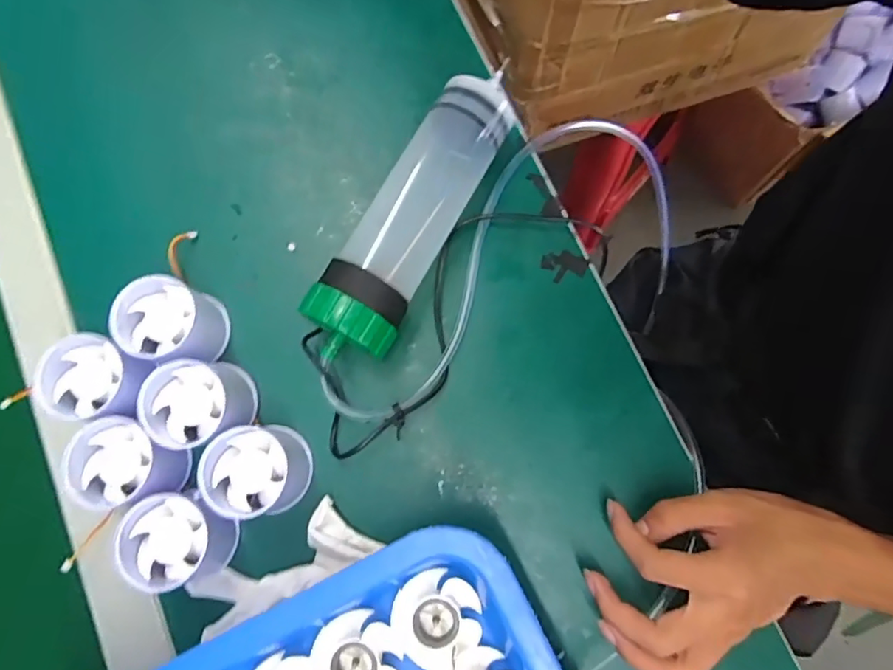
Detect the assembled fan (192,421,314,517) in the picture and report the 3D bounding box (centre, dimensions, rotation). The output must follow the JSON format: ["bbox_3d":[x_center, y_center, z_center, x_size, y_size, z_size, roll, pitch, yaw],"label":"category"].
[{"bbox_3d":[-0.116,0.083,0.351,0.055,0.044,0.053,0,78,-1],"label":"assembled fan"}]

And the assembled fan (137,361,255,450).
[{"bbox_3d":[-0.156,0.043,0.359,0.056,0.045,0.052,0,78,-1],"label":"assembled fan"}]

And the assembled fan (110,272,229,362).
[{"bbox_3d":[-0.176,-0.007,0.371,0.057,0.048,0.054,0,78,-1],"label":"assembled fan"}]

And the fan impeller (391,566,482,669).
[{"bbox_3d":[-0.005,0.144,0.287,0.044,0.020,0.043,0,78,2],"label":"fan impeller"}]

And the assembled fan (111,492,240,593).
[{"bbox_3d":[-0.163,0.124,0.342,0.054,0.048,0.047,34,80,6],"label":"assembled fan"}]

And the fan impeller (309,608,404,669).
[{"bbox_3d":[-0.047,0.165,0.287,0.045,0.025,0.039,-21,78,-2],"label":"fan impeller"}]

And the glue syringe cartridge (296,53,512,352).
[{"bbox_3d":[-0.018,-0.083,0.381,0.057,0.060,0.221,27,79,5],"label":"glue syringe cartridge"}]

